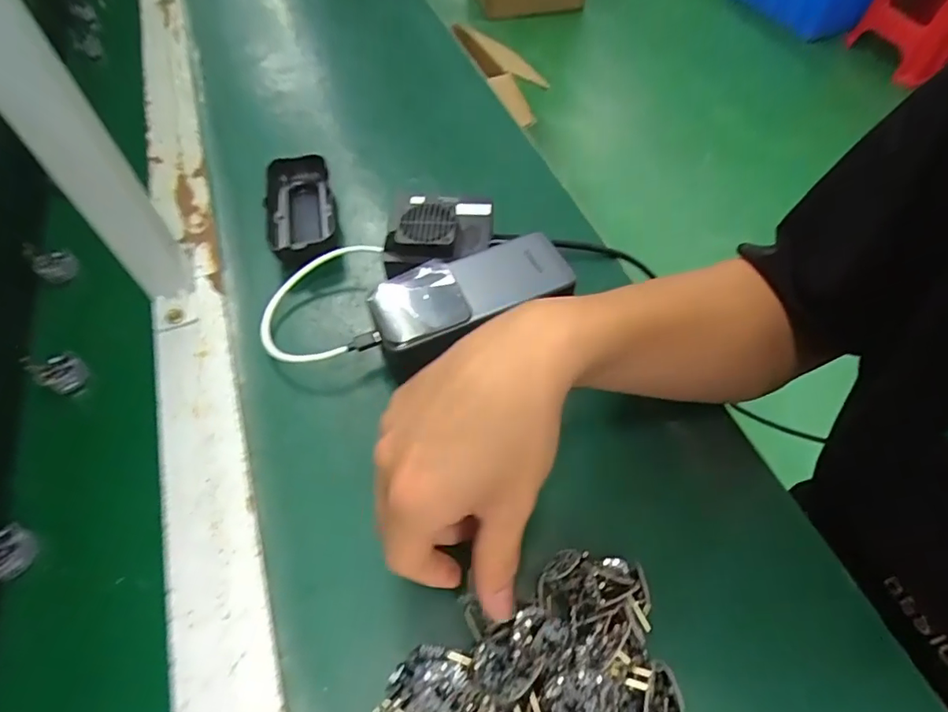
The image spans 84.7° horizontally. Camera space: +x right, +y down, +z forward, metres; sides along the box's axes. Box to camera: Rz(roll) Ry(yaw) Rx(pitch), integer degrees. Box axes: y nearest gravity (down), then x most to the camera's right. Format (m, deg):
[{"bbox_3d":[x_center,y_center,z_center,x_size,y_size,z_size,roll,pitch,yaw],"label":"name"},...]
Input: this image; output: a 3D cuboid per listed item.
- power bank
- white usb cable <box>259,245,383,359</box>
[{"bbox_3d":[-0.002,-0.042,0.337,0.126,0.024,0.051,-18,59,-10],"label":"power bank"},{"bbox_3d":[-0.107,-0.034,0.367,0.088,0.028,0.093,-4,57,-2],"label":"white usb cable"}]

